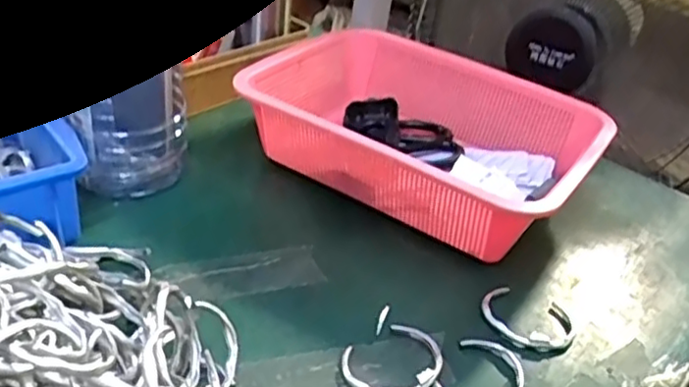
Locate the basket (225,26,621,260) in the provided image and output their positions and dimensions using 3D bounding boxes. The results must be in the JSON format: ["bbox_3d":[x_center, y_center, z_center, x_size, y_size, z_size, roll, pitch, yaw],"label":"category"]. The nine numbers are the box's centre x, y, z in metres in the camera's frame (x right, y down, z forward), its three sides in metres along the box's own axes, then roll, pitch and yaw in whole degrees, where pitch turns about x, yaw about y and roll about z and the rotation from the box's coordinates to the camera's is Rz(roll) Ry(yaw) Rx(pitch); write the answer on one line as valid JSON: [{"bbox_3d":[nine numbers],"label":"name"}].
[{"bbox_3d":[0.073,-0.049,0.612,0.299,0.092,0.205,23,36,24],"label":"basket"}]

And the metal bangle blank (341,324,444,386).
[{"bbox_3d":[0.034,0.110,0.437,0.067,0.008,0.054,-18,40,-32],"label":"metal bangle blank"}]

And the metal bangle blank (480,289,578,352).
[{"bbox_3d":[0.135,0.091,0.486,0.067,0.006,0.058,12,33,8],"label":"metal bangle blank"}]

